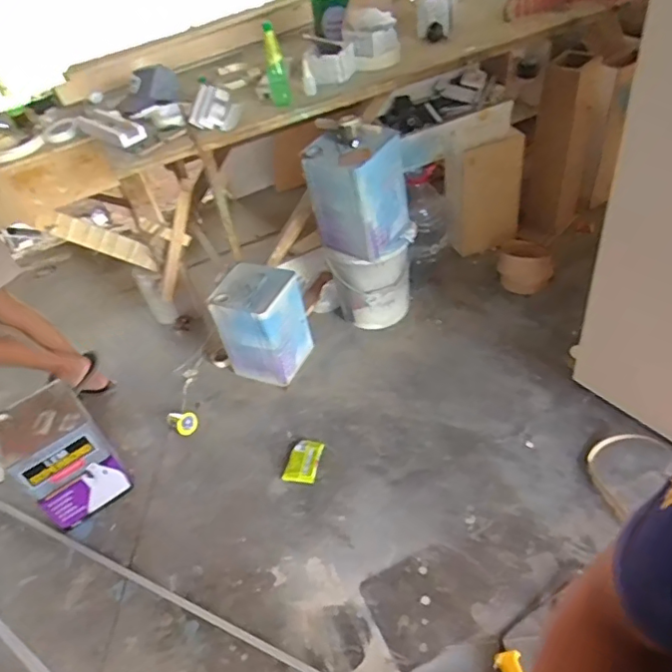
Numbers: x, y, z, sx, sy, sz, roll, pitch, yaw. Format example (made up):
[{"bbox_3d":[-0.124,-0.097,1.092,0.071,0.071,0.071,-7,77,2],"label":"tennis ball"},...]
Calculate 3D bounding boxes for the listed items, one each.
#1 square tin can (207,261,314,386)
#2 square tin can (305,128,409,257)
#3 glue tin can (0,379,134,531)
[{"bbox_3d":[-0.250,-0.045,1.936,0.258,0.321,0.245,12,48,23],"label":"square tin can"},{"bbox_3d":[0.075,-0.463,1.802,0.244,0.348,0.241,22,52,31],"label":"square tin can"},{"bbox_3d":[-0.796,0.345,1.617,0.244,0.313,0.247,-36,48,-24],"label":"glue tin can"}]

